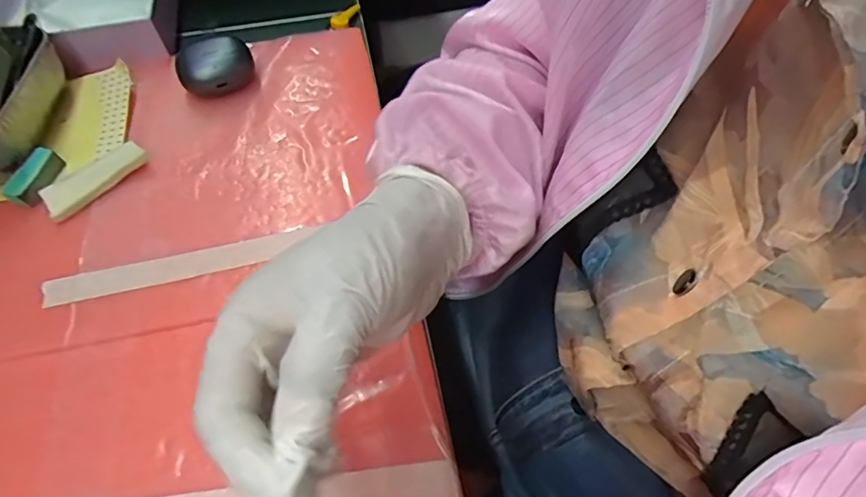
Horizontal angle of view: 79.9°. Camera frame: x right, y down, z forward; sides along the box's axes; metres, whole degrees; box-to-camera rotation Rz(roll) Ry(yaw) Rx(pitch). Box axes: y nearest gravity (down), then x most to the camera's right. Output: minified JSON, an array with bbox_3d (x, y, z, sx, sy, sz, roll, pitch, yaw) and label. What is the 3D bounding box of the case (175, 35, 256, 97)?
[{"bbox_3d":[-0.169,-0.141,0.402,0.054,0.032,0.044,-23,60,-13],"label":"case"}]

